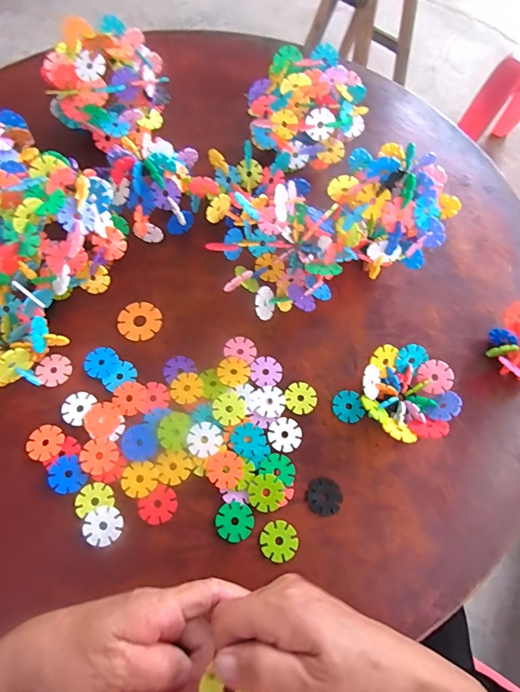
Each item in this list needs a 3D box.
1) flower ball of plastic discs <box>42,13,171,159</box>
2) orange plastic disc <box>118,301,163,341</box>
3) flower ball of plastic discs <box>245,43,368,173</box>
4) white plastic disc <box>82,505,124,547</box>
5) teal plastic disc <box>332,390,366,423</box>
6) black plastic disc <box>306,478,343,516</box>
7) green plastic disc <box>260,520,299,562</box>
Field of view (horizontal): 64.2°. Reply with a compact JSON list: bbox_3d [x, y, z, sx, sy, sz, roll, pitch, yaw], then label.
[{"bbox_3d":[-0.172,-0.303,0.480,0.102,0.099,0.111,1,67,-2],"label":"flower ball of plastic discs"},{"bbox_3d":[-0.126,-0.026,0.435,0.042,0.005,0.044,1,67,-2],"label":"orange plastic disc"},{"bbox_3d":[0.058,-0.272,0.476,0.113,0.098,0.102,-35,73,-15],"label":"flower ball of plastic discs"},{"bbox_3d":[-0.134,0.154,0.354,0.031,0.004,0.031,4,67,-9],"label":"white plastic disc"},{"bbox_3d":[0.087,0.060,0.411,0.030,0.004,0.031,1,67,-2],"label":"teal plastic disc"},{"bbox_3d":[0.058,0.135,0.372,0.031,0.004,0.031,1,67,-2],"label":"black plastic disc"},{"bbox_3d":[0.017,0.168,0.353,0.031,0.004,0.029,1,67,-2],"label":"green plastic disc"}]

